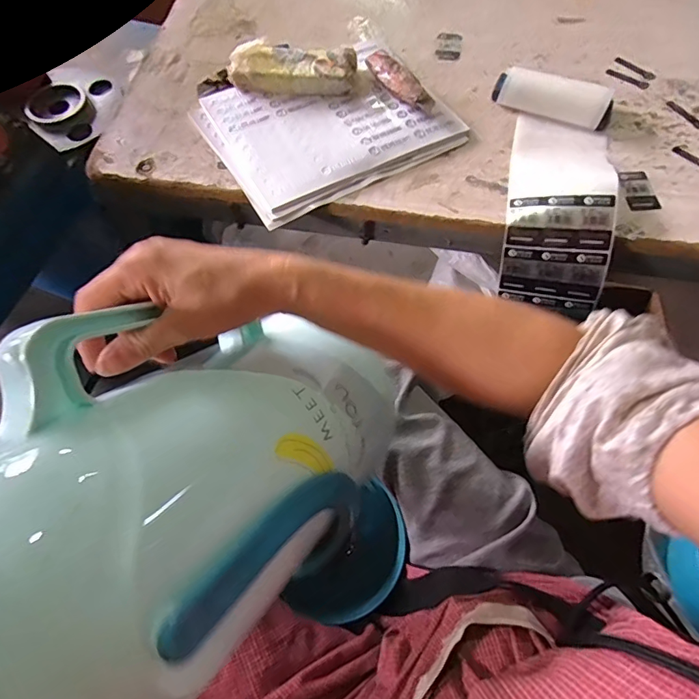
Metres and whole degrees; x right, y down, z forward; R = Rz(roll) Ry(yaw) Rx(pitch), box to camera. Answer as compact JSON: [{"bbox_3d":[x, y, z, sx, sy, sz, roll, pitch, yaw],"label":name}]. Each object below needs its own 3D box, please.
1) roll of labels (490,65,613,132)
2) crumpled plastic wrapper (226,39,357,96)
[{"bbox_3d":[0.236,-0.294,0.540,0.132,0.030,0.042,22,68,11],"label":"roll of labels"},{"bbox_3d":[-0.068,-0.334,0.554,0.148,0.027,0.057,5,66,4],"label":"crumpled plastic wrapper"}]

